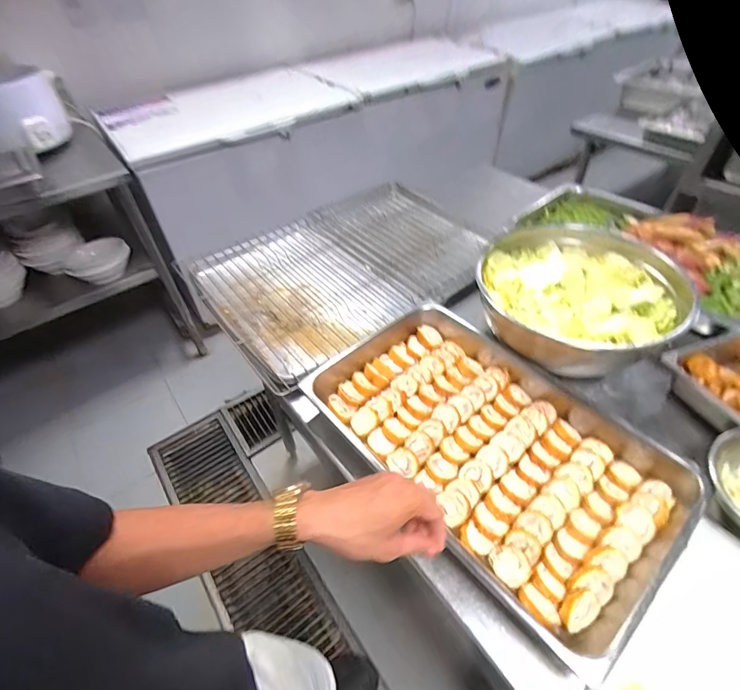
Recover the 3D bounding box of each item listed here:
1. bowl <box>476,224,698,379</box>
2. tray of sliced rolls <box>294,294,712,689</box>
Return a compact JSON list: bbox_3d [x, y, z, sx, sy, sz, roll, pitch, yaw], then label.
[{"bbox_3d":[0.377,-0.087,0.769,0.294,0.117,0.323,-2,46,2],"label":"bowl"},{"bbox_3d":[0.173,0.137,0.639,0.348,0.054,0.535,-31,53,-25],"label":"tray of sliced rolls"}]

